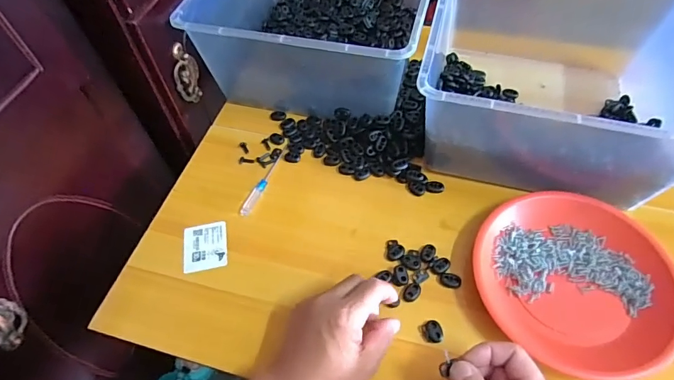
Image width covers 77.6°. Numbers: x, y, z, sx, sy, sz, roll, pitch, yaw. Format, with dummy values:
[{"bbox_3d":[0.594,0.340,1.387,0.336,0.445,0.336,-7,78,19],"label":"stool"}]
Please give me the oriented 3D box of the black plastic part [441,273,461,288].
[{"bbox_3d":[0.120,0.095,0.443,0.022,0.004,0.016,12,56,11],"label":"black plastic part"}]

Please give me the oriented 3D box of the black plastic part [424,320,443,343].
[{"bbox_3d":[0.095,0.139,0.414,0.017,0.004,0.021,-11,55,-5],"label":"black plastic part"}]

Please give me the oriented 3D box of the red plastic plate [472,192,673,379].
[{"bbox_3d":[0.238,0.089,0.425,0.171,0.031,0.190,-29,59,-17],"label":"red plastic plate"}]

